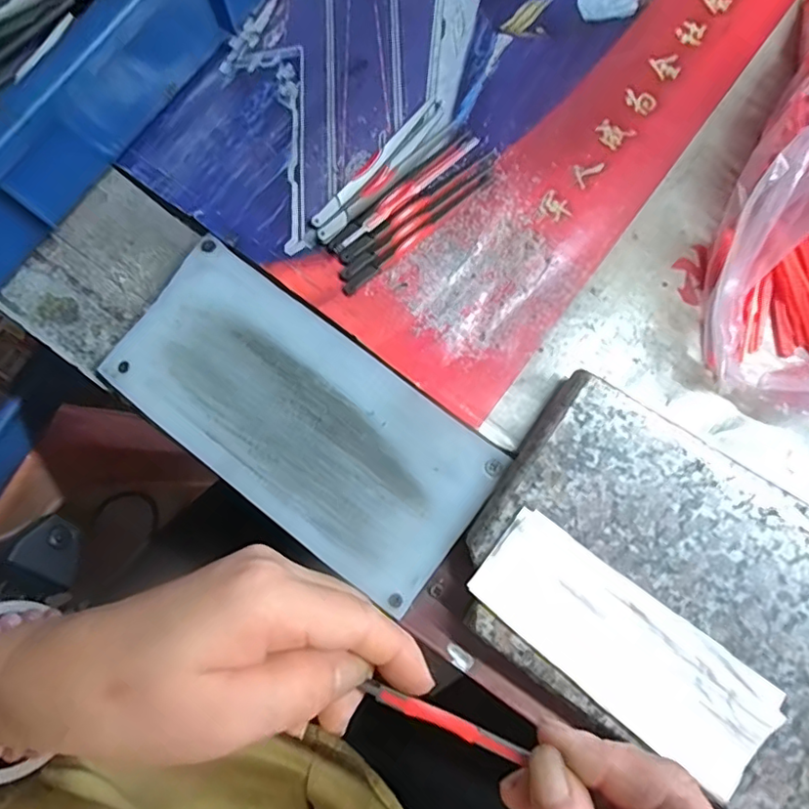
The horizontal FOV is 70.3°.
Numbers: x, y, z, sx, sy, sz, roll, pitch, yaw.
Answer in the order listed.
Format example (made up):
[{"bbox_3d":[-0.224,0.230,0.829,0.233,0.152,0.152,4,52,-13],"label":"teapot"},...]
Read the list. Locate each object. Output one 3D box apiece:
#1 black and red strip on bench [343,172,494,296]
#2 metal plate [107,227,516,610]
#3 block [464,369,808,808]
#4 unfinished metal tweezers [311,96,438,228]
[{"bbox_3d":[0.010,-0.093,0.309,0.104,0.004,0.008,-39,82,-7],"label":"black and red strip on bench"},{"bbox_3d":[-0.052,0.007,0.290,0.194,0.007,0.093,37,82,7],"label":"metal plate"},{"bbox_3d":[0.149,0.103,0.262,0.245,0.025,0.131,33,81,6],"label":"block"},{"bbox_3d":[-0.015,-0.135,0.317,0.010,0.004,0.102,39,82,7],"label":"unfinished metal tweezers"}]

